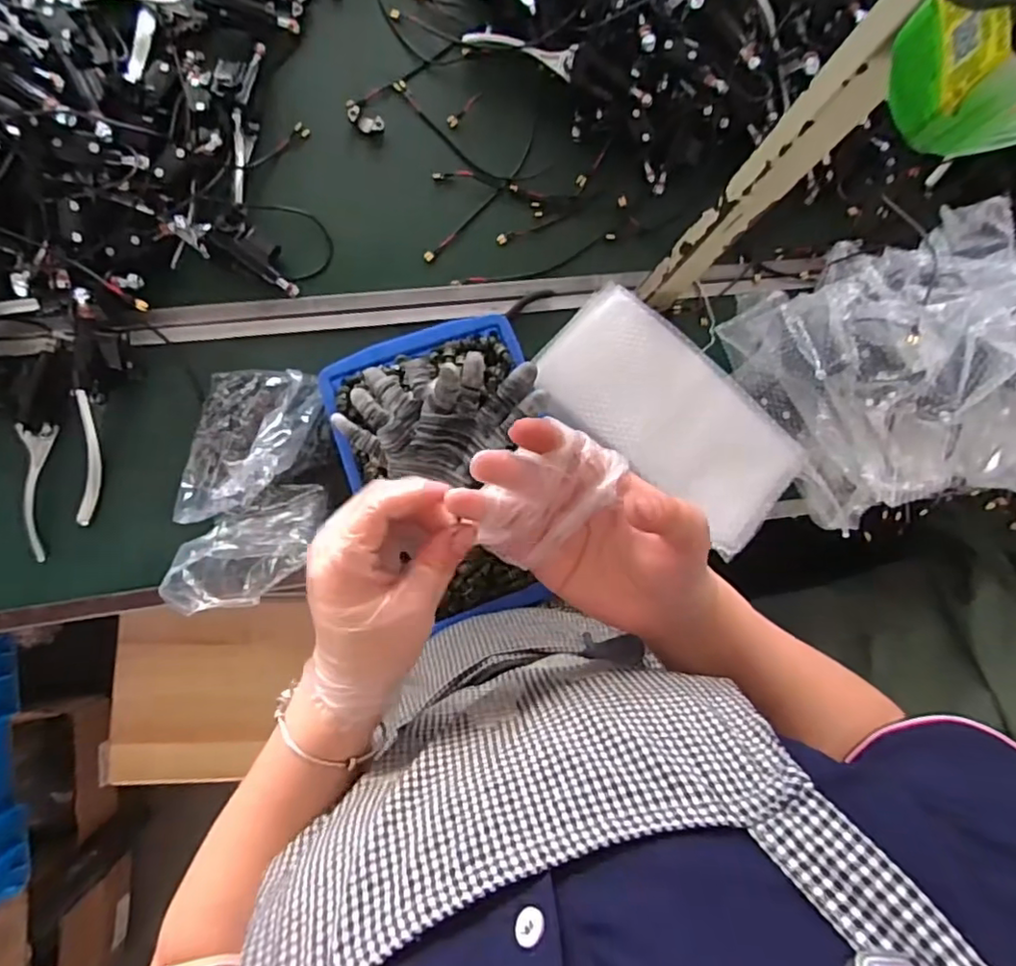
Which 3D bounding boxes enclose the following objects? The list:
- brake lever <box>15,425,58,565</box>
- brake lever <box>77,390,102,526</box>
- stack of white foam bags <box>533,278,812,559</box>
[{"bbox_3d":[-0.495,0.010,0.625,0.026,0.028,0.140,6,84,-7],"label":"brake lever"},{"bbox_3d":[-0.438,-0.026,0.629,0.014,0.020,0.142,7,105,-7],"label":"brake lever"},{"bbox_3d":[0.187,-0.073,0.691,0.321,0.046,0.159,40,81,-3],"label":"stack of white foam bags"}]

